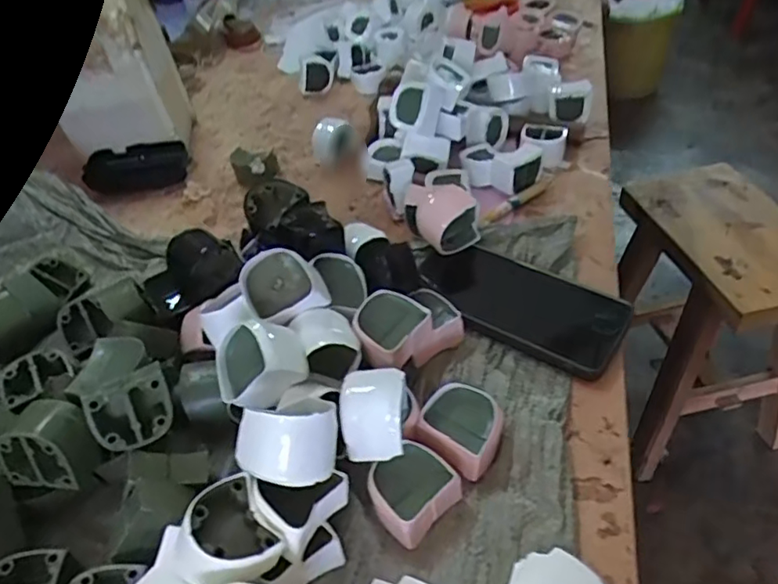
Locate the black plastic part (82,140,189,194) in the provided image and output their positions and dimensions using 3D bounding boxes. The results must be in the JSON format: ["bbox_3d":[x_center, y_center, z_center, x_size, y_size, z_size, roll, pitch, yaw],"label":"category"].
[{"bbox_3d":[-0.276,-0.134,0.662,0.109,0.024,0.057,-7,69,-2],"label":"black plastic part"}]

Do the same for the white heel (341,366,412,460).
[{"bbox_3d":[-0.008,0.070,0.346,0.037,0.035,0.044,-4,43,3],"label":"white heel"}]

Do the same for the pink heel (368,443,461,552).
[{"bbox_3d":[0.013,0.114,0.342,0.048,0.031,0.037,-33,48,-25],"label":"pink heel"}]

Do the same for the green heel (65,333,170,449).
[{"bbox_3d":[-0.164,0.058,0.363,0.047,0.043,0.077,-32,48,-25],"label":"green heel"}]

